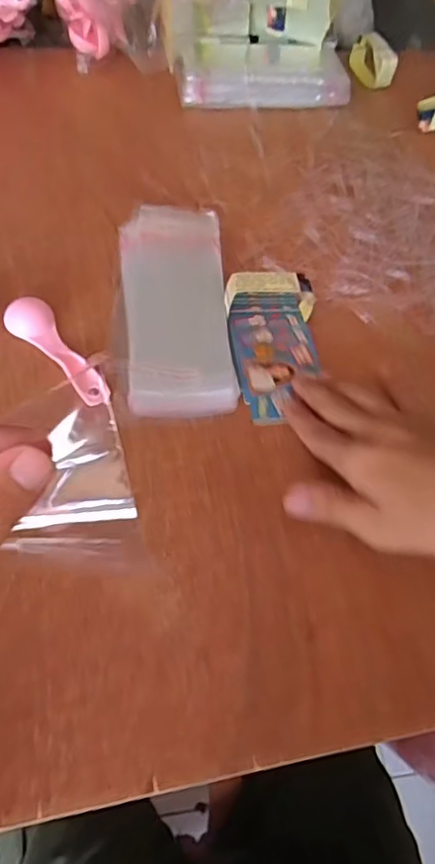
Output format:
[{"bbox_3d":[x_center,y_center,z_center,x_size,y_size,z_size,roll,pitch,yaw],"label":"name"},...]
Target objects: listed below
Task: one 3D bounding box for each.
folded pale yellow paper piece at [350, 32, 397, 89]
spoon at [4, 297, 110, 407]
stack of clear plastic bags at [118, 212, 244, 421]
[{"bbox_3d":[0.188,-0.455,0.702,0.031,0.044,0.076,-10,56,-11],"label":"folded pale yellow paper piece"},{"bbox_3d":[-0.117,-0.058,0.407,0.033,0.009,0.109,-28,61,-22],"label":"spoon"},{"bbox_3d":[-0.033,-0.102,0.445,0.081,0.019,0.206,-2,55,-6],"label":"stack of clear plastic bags"}]

